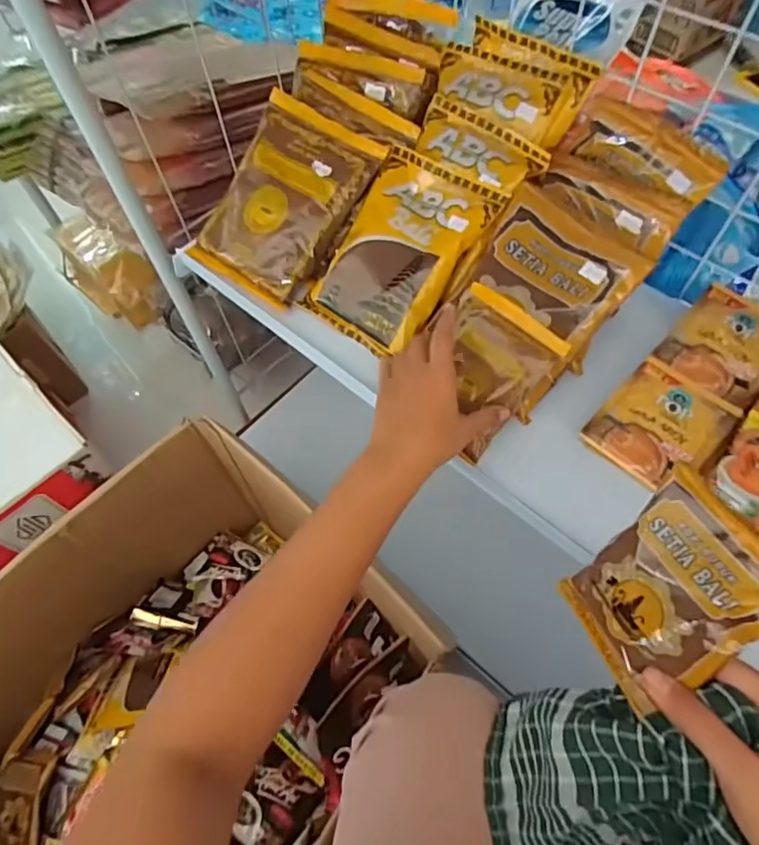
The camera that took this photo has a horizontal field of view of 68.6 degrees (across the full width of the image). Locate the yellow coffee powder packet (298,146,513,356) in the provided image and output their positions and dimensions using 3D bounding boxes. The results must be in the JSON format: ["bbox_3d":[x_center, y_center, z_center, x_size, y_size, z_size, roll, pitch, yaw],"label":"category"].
[{"bbox_3d":[0.016,-0.159,0.524,0.126,0.024,0.175,34,93,21],"label":"yellow coffee powder packet"}]

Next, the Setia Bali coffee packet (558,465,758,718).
[{"bbox_3d":[0.156,0.096,0.305,0.019,0.115,0.083,7,37,-40],"label":"Setia Bali coffee packet"}]

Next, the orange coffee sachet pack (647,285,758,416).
[{"bbox_3d":[0.313,-0.070,0.501,0.088,0.014,0.109,40,69,21],"label":"orange coffee sachet pack"}]

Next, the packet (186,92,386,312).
[{"bbox_3d":[-0.100,-0.219,0.554,0.133,0.031,0.183,36,96,17],"label":"packet"}]

